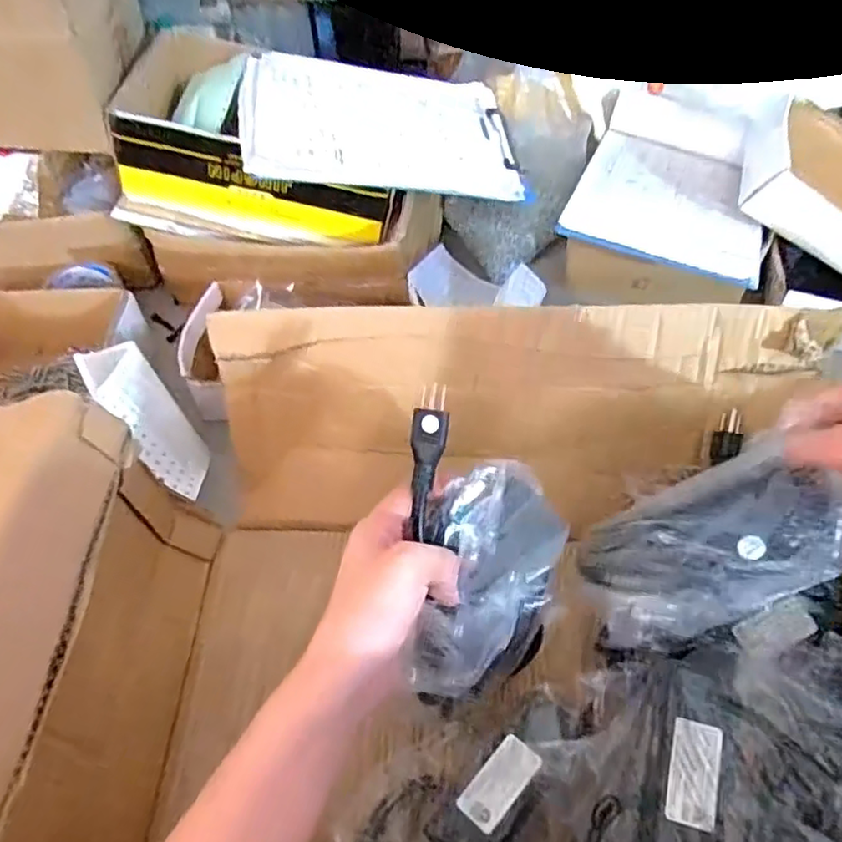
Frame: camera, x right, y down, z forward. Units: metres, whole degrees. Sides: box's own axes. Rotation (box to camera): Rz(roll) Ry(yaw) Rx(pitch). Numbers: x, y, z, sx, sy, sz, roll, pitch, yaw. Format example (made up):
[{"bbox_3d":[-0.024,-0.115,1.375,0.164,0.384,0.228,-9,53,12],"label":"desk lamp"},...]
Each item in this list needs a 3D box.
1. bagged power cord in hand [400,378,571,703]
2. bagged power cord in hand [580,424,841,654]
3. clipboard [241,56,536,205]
[{"bbox_3d":[0.031,0.076,0.397,0.103,0.083,0.146,14,54,14],"label":"bagged power cord in hand"},{"bbox_3d":[0.206,0.086,0.450,0.190,0.045,0.097,-33,67,21],"label":"bagged power cord in hand"},{"bbox_3d":[-0.042,-0.335,0.748,0.307,0.018,0.229,1,55,-15],"label":"clipboard"}]

